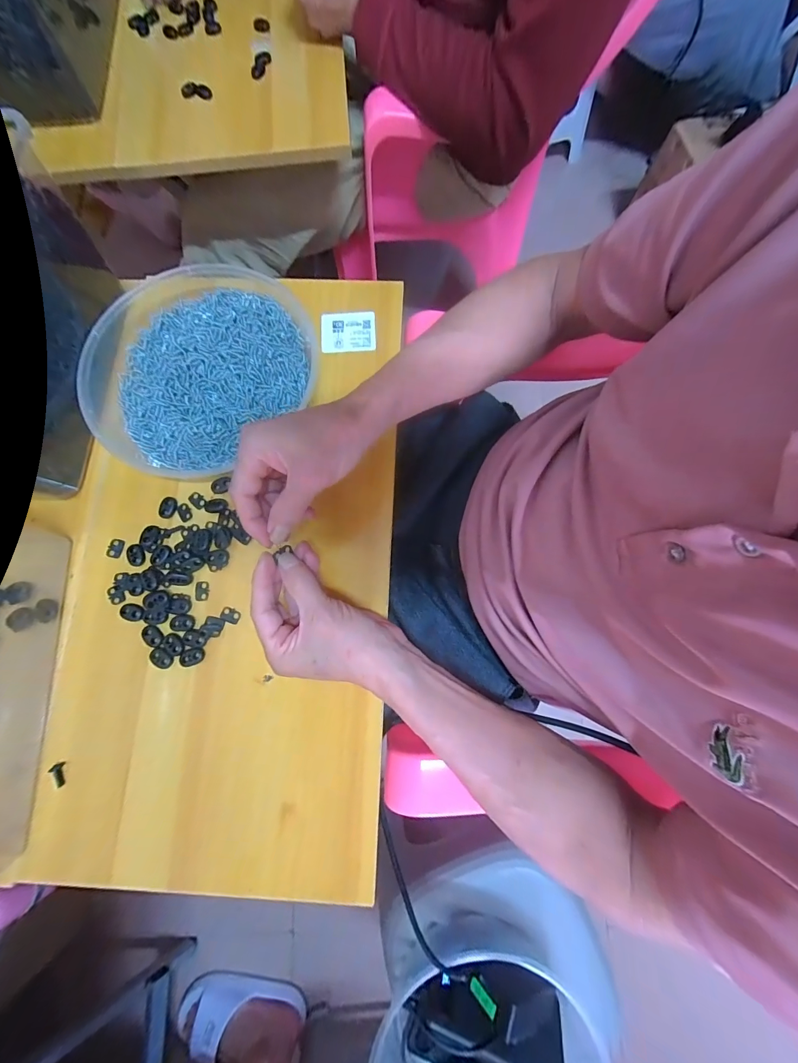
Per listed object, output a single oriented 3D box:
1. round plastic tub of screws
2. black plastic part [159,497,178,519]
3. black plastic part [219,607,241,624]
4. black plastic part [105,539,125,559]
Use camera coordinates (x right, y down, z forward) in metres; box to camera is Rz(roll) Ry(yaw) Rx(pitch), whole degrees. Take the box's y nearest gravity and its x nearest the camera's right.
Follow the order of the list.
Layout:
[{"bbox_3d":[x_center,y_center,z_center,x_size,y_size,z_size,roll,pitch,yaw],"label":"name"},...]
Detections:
[{"bbox_3d":[-0.209,-0.173,0.379,0.214,0.044,0.224,0,78,1],"label":"round plastic tub of screws"},{"bbox_3d":[-0.229,-0.024,0.367,0.014,0.004,0.021,8,78,2],"label":"black plastic part"},{"bbox_3d":[-0.158,0.078,0.346,0.018,0.004,0.012,26,79,6],"label":"black plastic part"},{"bbox_3d":[-0.277,0.016,0.360,0.014,0.004,0.018,10,78,3],"label":"black plastic part"}]

